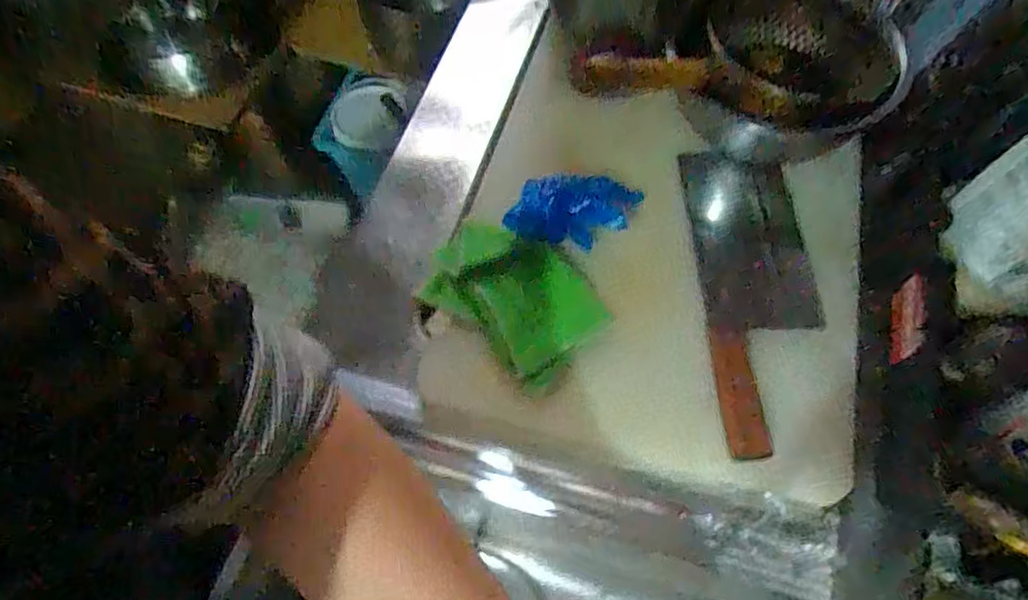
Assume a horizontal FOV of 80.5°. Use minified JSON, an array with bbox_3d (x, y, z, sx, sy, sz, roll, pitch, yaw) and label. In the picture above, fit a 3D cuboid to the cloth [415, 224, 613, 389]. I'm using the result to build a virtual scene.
[{"bbox_3d":[-0.001,-0.007,0.549,0.154,0.034,0.104,37,69,19],"label":"cloth"}]

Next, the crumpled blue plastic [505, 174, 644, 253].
[{"bbox_3d":[0.055,-0.083,0.567,0.119,0.025,0.065,5,62,5],"label":"crumpled blue plastic"}]

